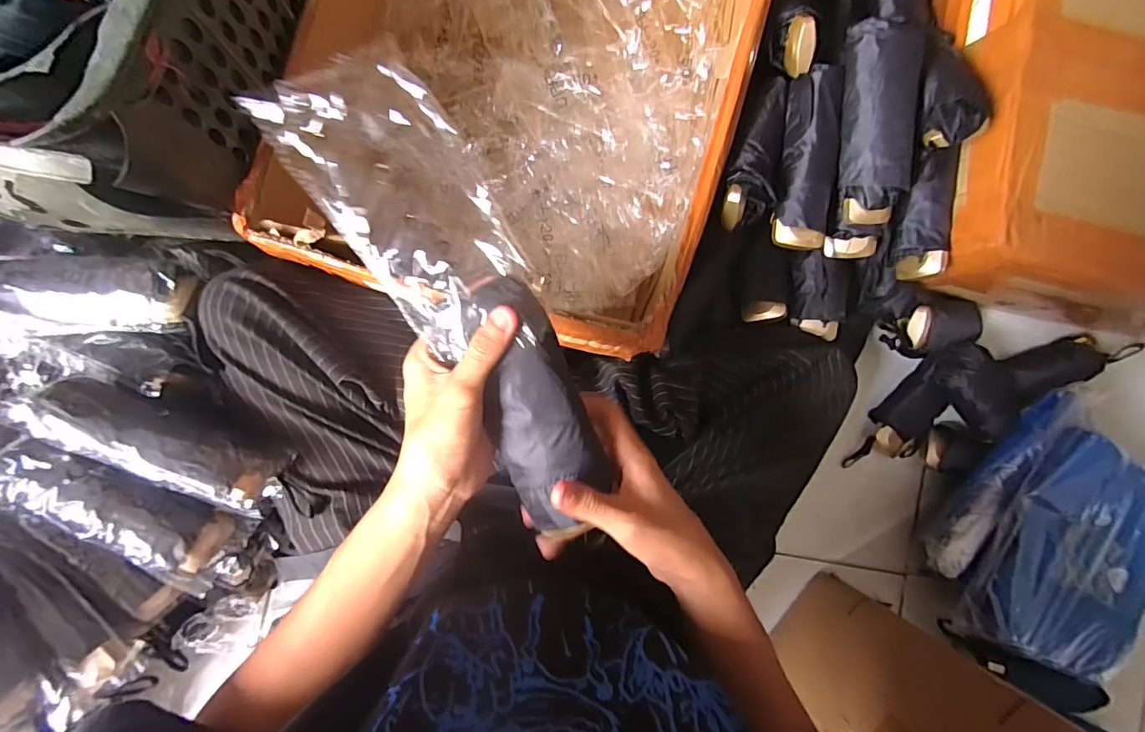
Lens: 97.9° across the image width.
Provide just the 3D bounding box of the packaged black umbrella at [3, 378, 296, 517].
[{"bbox_3d":[-0.337,0.064,0.417,0.185,0.064,0.058,26,87,-6],"label":"packaged black umbrella"}]

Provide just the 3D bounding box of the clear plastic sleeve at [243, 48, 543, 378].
[{"bbox_3d":[-0.096,-0.100,0.301,0.087,0.025,0.171,-35,93,-6],"label":"clear plastic sleeve"}]

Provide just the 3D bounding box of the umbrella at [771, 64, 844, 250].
[{"bbox_3d":[0.235,-0.205,0.494,0.054,0.031,0.168,3,89,-6],"label":"umbrella"}]

